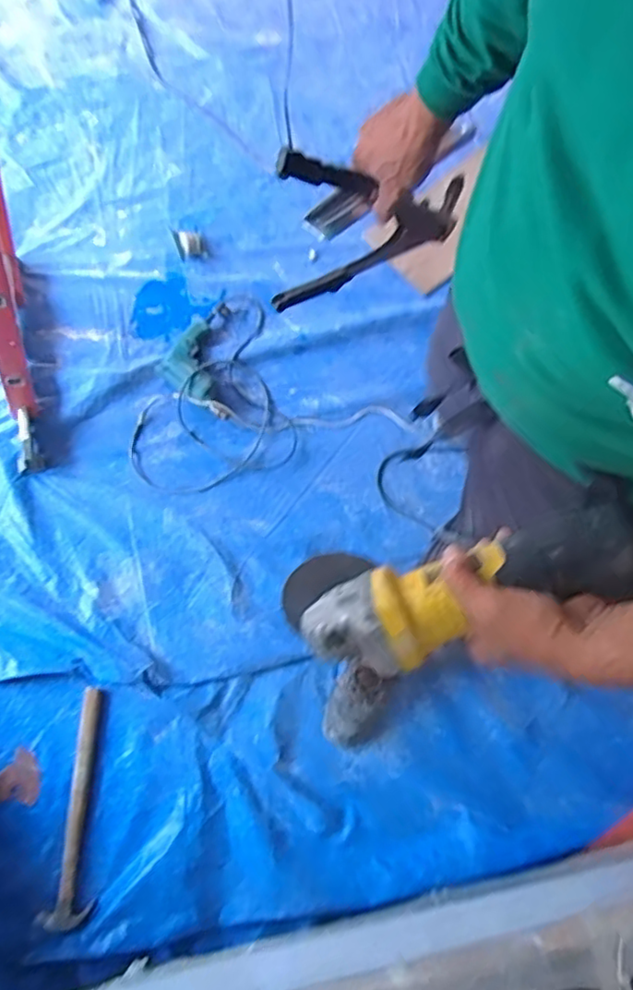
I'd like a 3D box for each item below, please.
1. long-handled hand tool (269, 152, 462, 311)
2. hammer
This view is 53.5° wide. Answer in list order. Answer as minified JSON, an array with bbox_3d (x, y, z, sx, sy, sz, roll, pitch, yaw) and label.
[{"bbox_3d":[0.050,-0.339,0.739,0.268,0.131,0.105,-28,73,-9],"label":"long-handled hand tool"},{"bbox_3d":[-0.478,0.628,1.275,0.100,0.029,0.440,4,74,1],"label":"hammer"}]

